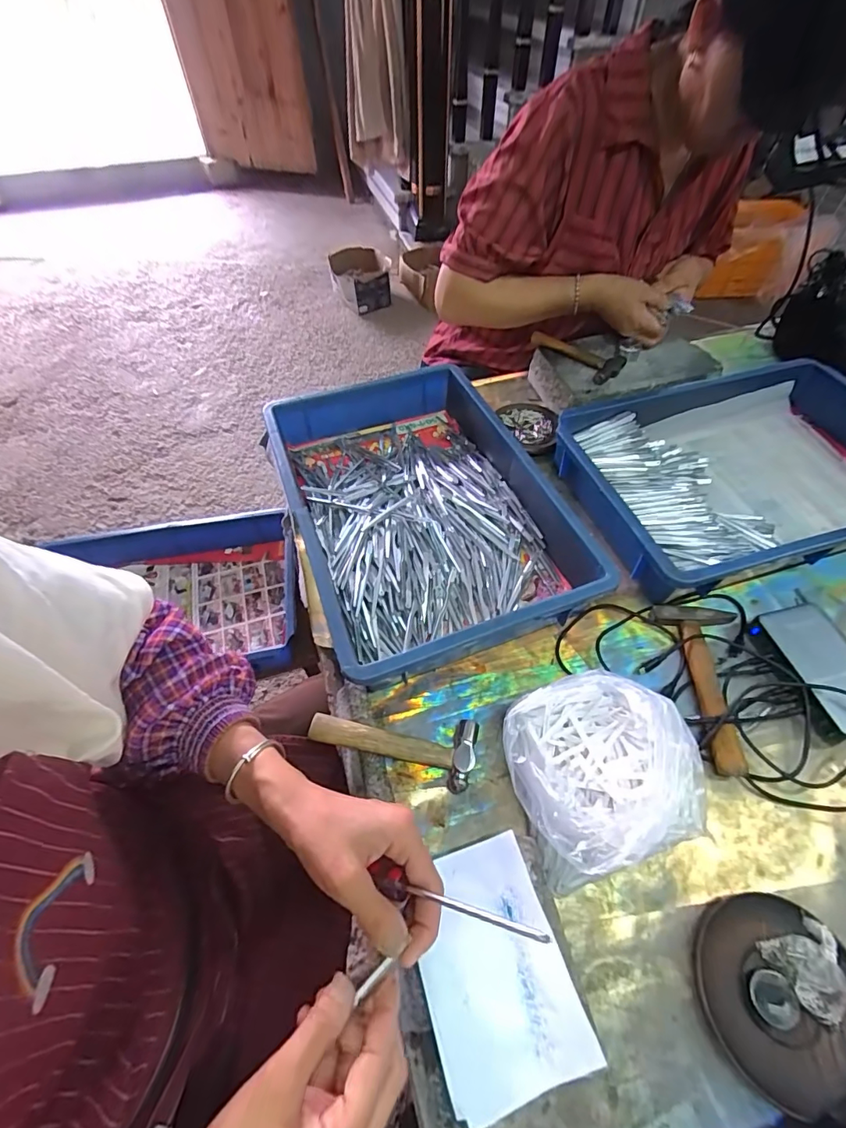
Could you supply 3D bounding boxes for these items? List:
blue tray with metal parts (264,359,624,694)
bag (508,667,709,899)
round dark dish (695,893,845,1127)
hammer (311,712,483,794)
[{"bbox_3d":[-0.009,-0.077,0.570,0.288,0.071,0.418,-18,56,-11],"label":"blue tray with metal parts"},{"bbox_3d":[0.141,0.168,0.385,0.133,0.095,0.136,-17,56,-11],"label":"bag"},{"bbox_3d":[0.259,0.312,0.333,0.113,0.016,0.113,-1,55,1],"label":"round dark dish"},{"bbox_3d":[-0.028,0.166,0.437,0.153,0.021,0.061,8,55,7],"label":"hammer"}]

